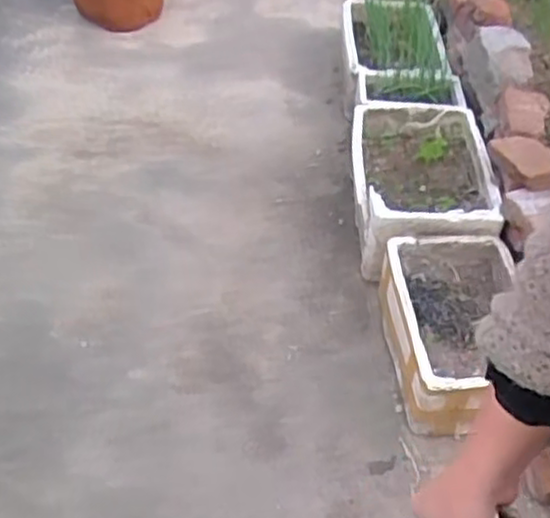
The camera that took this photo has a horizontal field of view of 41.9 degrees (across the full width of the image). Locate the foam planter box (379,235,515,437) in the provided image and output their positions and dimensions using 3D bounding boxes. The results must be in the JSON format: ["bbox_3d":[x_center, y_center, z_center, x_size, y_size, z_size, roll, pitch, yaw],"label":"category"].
[{"bbox_3d":[0.397,0.162,1.575,0.298,0.192,0.431,2,45,-5],"label":"foam planter box"}]

